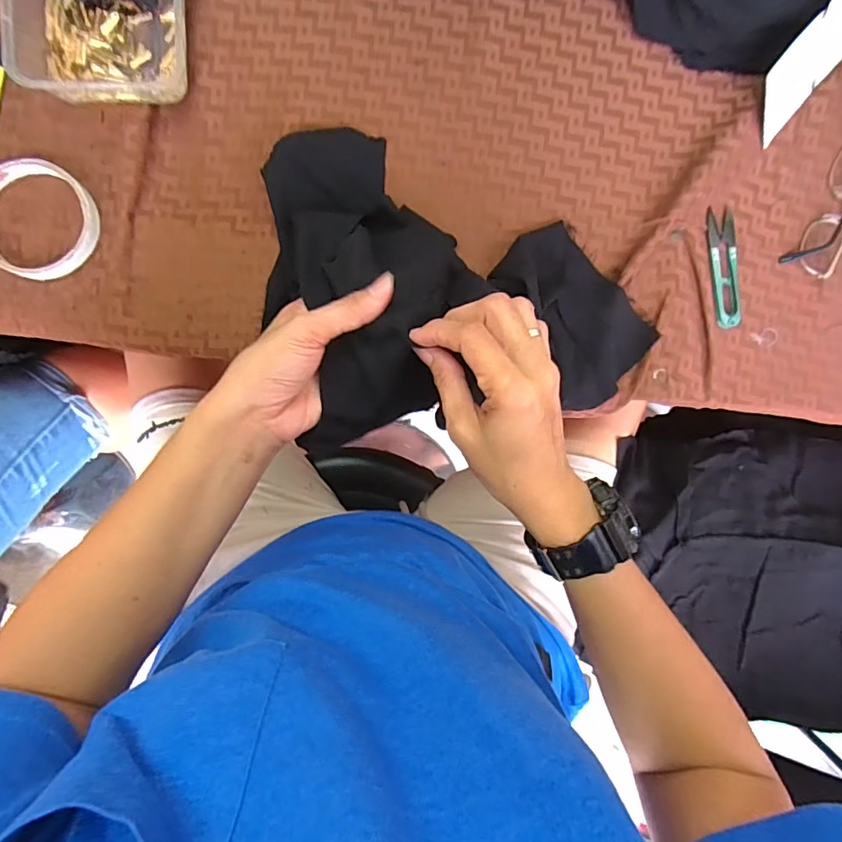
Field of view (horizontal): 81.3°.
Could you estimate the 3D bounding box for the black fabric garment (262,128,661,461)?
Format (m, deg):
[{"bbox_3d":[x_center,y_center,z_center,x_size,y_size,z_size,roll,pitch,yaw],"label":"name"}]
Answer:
[{"bbox_3d":[0.037,-0.122,0.361,0.294,0.098,0.229,-5,90,-5],"label":"black fabric garment"}]

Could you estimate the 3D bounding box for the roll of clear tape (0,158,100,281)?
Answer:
[{"bbox_3d":[-0.284,-0.148,0.361,0.086,0.014,0.083,14,89,-5],"label":"roll of clear tape"}]

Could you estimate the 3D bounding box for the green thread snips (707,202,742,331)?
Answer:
[{"bbox_3d":[0.261,-0.131,0.420,0.026,0.007,0.101,-5,90,-5],"label":"green thread snips"}]

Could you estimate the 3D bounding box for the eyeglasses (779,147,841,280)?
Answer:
[{"bbox_3d":[0.357,-0.188,0.420,0.038,0.020,0.126,25,88,-5],"label":"eyeglasses"}]

